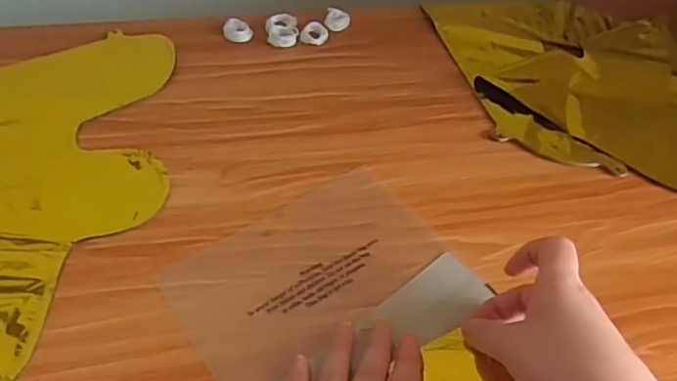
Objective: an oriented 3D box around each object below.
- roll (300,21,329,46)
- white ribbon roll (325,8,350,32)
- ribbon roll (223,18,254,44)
[{"bbox_3d":[-0.026,-0.172,0.631,0.029,0.016,0.024,4,48,-1],"label":"roll"},{"bbox_3d":[-0.001,-0.193,0.652,0.026,0.012,0.030,7,48,2],"label":"white ribbon roll"},{"bbox_3d":[-0.110,-0.175,0.632,0.031,0.013,0.029,2,48,-2],"label":"ribbon roll"}]

